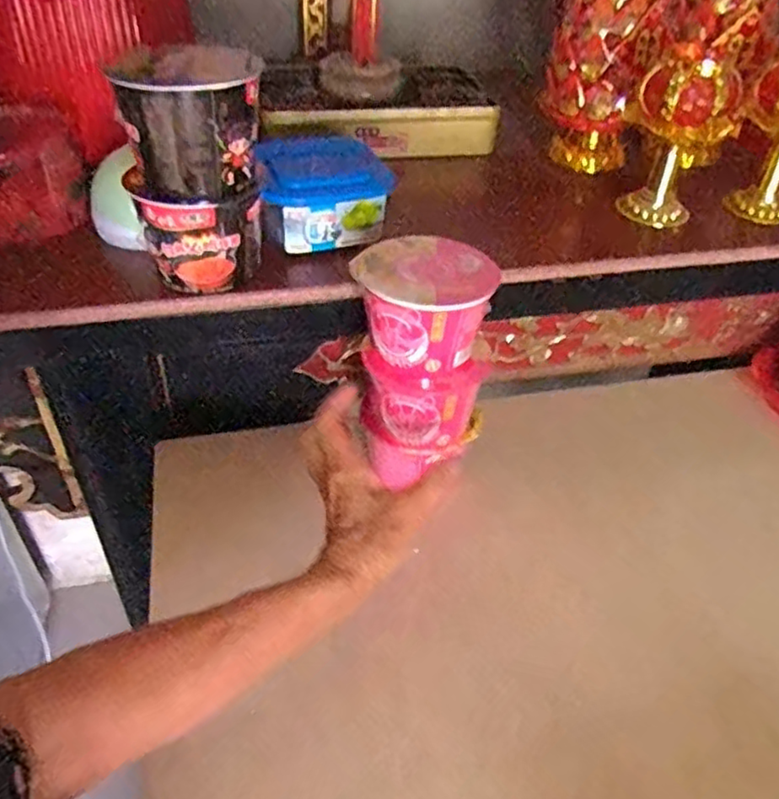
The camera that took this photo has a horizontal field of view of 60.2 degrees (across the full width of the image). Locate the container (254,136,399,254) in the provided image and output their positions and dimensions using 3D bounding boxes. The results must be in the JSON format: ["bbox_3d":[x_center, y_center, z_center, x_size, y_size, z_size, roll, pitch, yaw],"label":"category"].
[{"bbox_3d":[-0.054,-0.178,0.568,0.112,0.068,0.100,-9,42,-14],"label":"container"}]

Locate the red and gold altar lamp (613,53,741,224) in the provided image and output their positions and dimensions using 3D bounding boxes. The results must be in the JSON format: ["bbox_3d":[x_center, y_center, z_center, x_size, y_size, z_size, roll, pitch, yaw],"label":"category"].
[{"bbox_3d":[0.258,-0.236,0.615,0.082,0.144,0.075,23,45,22],"label":"red and gold altar lamp"}]

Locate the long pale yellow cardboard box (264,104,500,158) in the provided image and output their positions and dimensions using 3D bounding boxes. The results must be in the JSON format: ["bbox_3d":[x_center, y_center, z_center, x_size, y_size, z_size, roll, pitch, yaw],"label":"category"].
[{"bbox_3d":[-0.004,-0.284,0.718,0.247,0.052,0.019,-9,42,-13],"label":"long pale yellow cardboard box"}]

